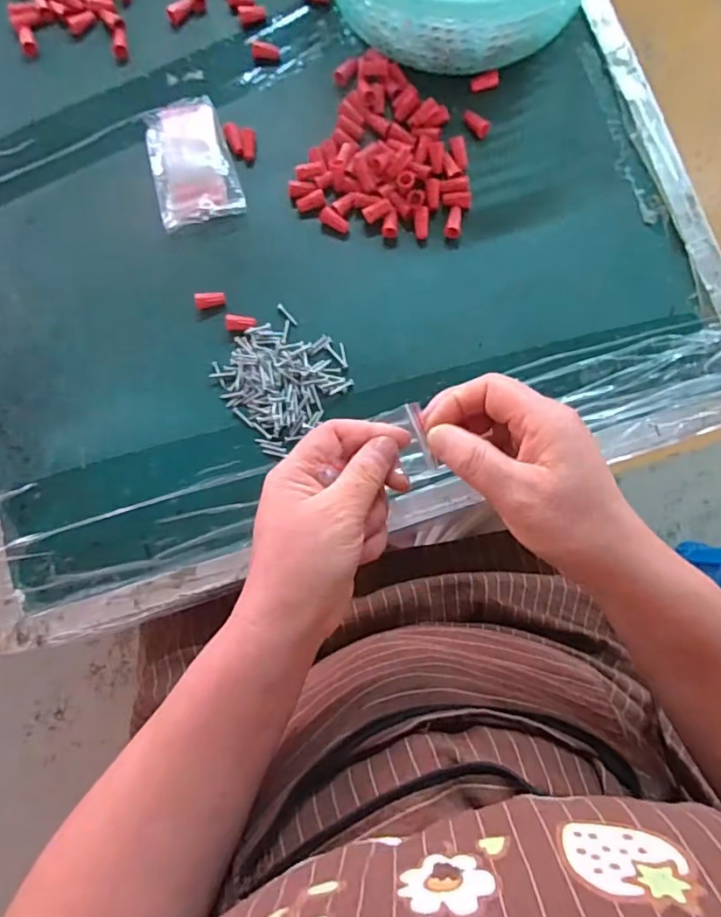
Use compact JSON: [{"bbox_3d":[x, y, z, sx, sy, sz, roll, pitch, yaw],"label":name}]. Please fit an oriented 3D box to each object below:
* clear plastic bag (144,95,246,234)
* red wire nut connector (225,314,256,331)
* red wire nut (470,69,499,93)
[{"bbox_3d":[-0.138,-0.241,0.455,0.063,0.008,0.111,-17,82,0],"label":"clear plastic bag"},{"bbox_3d":[-0.093,-0.104,0.432,0.023,0.007,0.012,6,83,3],"label":"red wire nut connector"},{"bbox_3d":[0.101,-0.307,0.457,0.023,0.009,0.010,-13,83,1],"label":"red wire nut"}]

